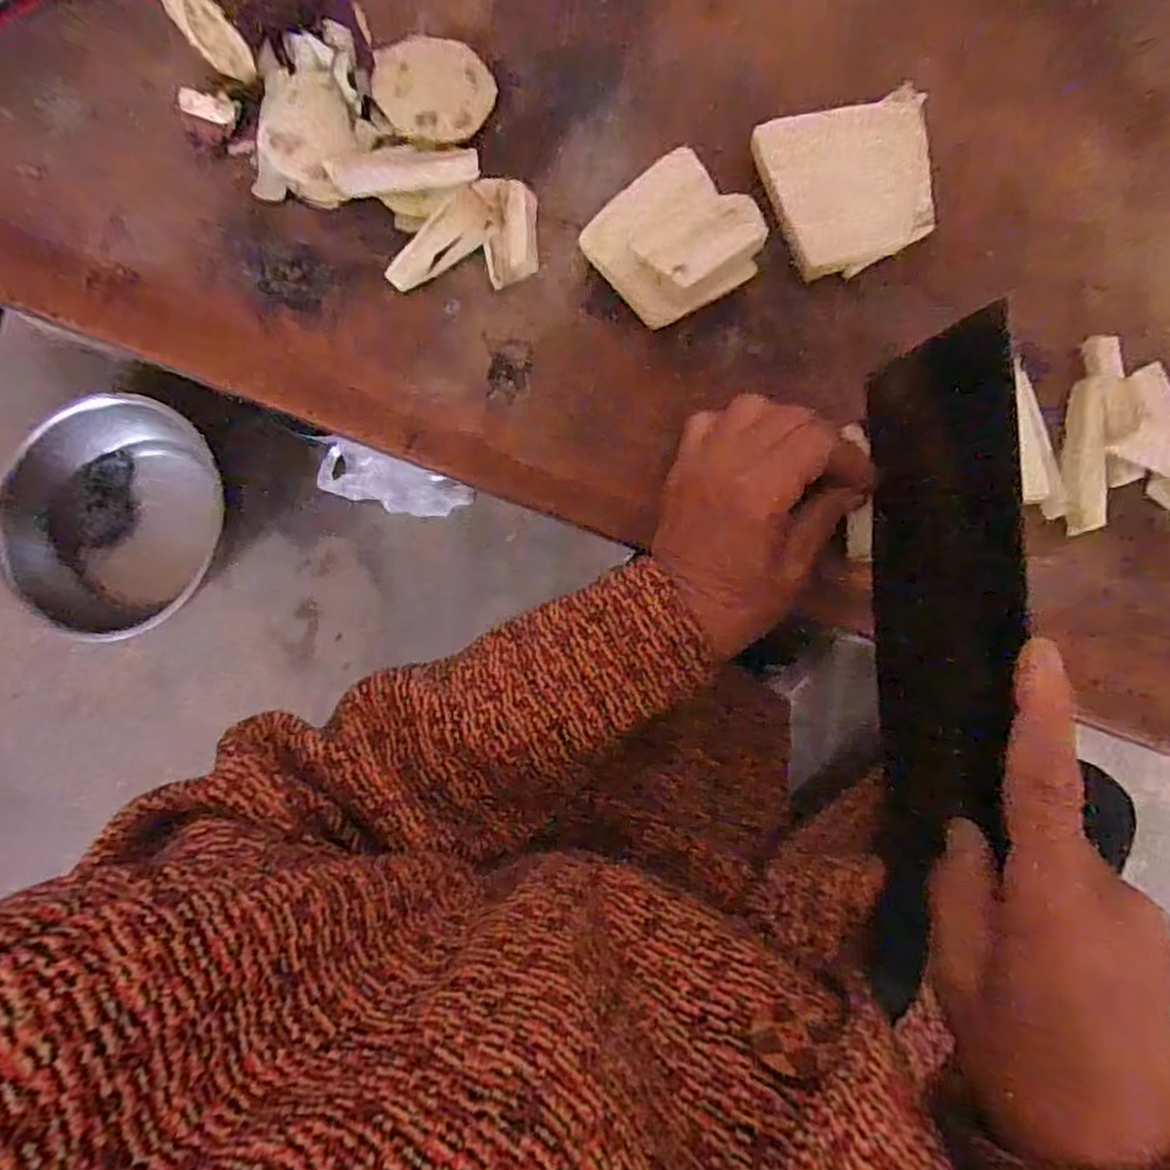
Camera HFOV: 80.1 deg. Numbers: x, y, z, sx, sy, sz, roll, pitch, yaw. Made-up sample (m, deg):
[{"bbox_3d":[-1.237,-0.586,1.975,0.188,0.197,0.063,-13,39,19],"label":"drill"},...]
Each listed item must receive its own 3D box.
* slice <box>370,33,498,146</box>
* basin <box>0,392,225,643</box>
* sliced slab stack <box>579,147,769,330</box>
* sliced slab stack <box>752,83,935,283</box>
[{"bbox_3d":[-0.077,-0.254,0.359,0.058,0.011,0.058,1,84,-8],"label":"slice"},{"bbox_3d":[-0.677,-0.088,0.976,0.292,0.105,0.315,0,87,6],"label":"basin"},{"bbox_3d":[0.044,-0.170,0.337,0.074,0.028,0.072,-43,84,2],"label":"sliced slab stack"},{"bbox_3d":[0.126,-0.189,0.335,0.075,0.026,0.073,-10,86,5],"label":"sliced slab stack"}]

